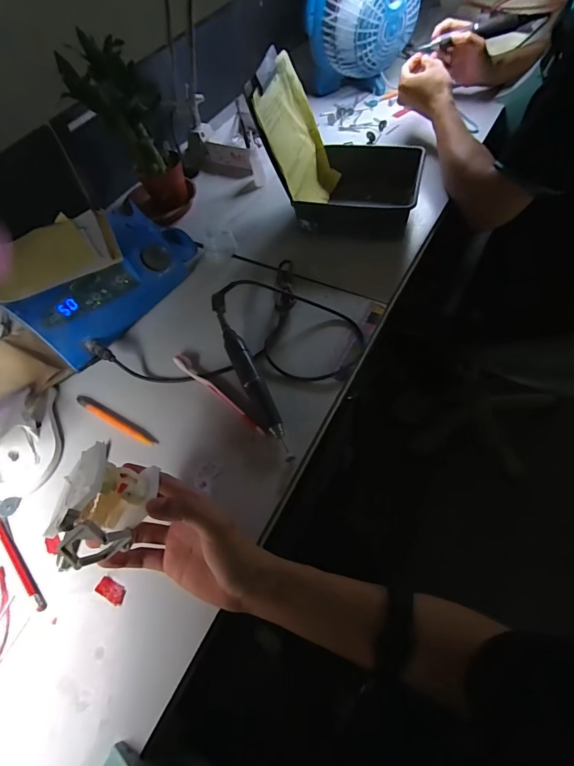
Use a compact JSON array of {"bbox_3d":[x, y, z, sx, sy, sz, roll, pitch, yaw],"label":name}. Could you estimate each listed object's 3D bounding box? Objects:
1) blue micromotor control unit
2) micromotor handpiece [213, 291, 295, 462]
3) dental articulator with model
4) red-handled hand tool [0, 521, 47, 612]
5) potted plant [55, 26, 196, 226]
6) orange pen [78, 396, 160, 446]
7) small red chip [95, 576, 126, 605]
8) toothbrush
[{"bbox_3d":[-0.258,-0.154,0.544,0.134,0.072,0.265,27,66,18],"label":"blue micromotor control unit"},{"bbox_3d":[-0.047,-0.012,0.465,0.024,0.035,0.241,-22,61,-9],"label":"micromotor handpiece"},{"bbox_3d":[-0.145,0.097,0.308,0.066,0.061,0.088,-8,60,-1],"label":"dental articulator with model"},{"bbox_3d":[-0.272,0.183,0.386,0.009,0.004,0.110,-40,66,-18],"label":"red-handled hand tool"},{"bbox_3d":[-0.235,-0.379,0.606,0.118,0.233,0.117,-15,60,-4],"label":"potted plant"},{"bbox_3d":[-0.209,0.046,0.462,0.127,0.013,0.016,25,65,16],"label":"orange pen"},{"bbox_3d":[-0.169,0.200,0.366,0.028,0.004,0.016,22,64,15],"label":"small red chip"},{"bbox_3d":[-0.086,0.012,0.462,0.162,0.015,0.015,40,70,23],"label":"toothbrush"}]

